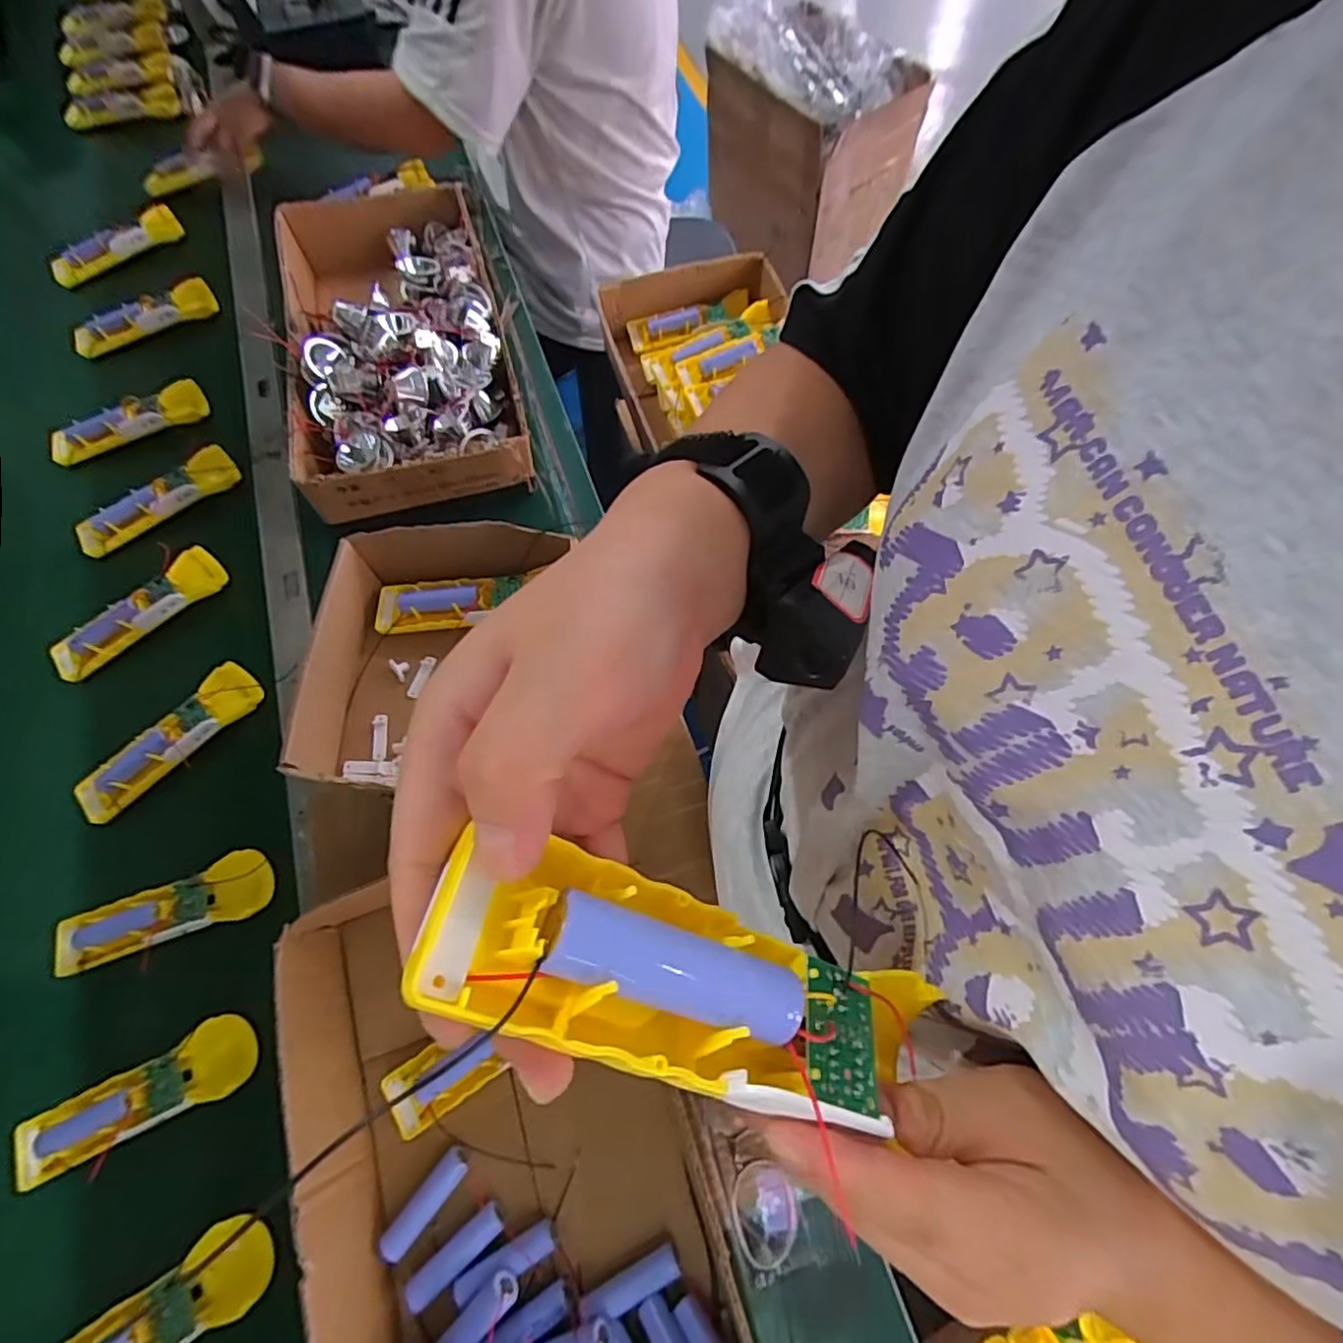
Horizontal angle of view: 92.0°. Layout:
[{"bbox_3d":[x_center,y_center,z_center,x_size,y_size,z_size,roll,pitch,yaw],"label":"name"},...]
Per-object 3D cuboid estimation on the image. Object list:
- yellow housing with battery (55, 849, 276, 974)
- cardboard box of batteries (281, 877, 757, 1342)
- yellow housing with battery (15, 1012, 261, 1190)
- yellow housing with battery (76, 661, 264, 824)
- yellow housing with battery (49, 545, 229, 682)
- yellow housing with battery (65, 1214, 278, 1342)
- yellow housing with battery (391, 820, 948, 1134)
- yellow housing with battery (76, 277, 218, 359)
[{"bbox_3d":[-0.402,0.188,0.510,0.170,0.017,0.048,-17,67,-5],"label":"yellow housing with battery"},{"bbox_3d":[-0.097,0.334,0.415,0.238,0.083,0.405,-16,67,-4],"label":"cardboard box of batteries"},{"bbox_3d":[-0.385,0.303,0.465,0.159,0.027,0.051,-22,67,-7],"label":"yellow housing with battery"},{"bbox_3d":[-0.442,0.062,0.569,0.054,0.020,0.169,40,74,18],"label":"yellow housing with battery"},{"bbox_3d":[-0.515,-0.055,0.625,0.168,0.023,0.052,-43,71,-15],"label":"yellow housing with battery"},{"bbox_3d":[-0.339,0.422,0.416,0.153,0.036,0.049,-31,69,-10],"label":"yellow housing with battery"},{"bbox_3d":[0.010,0.078,0.160,0.139,0.020,0.041,25,67,-20],"label":"yellow housing with battery"},{"bbox_3d":[-0.651,-0.440,0.800,0.165,0.030,0.050,-31,69,-10],"label":"yellow housing with battery"}]

